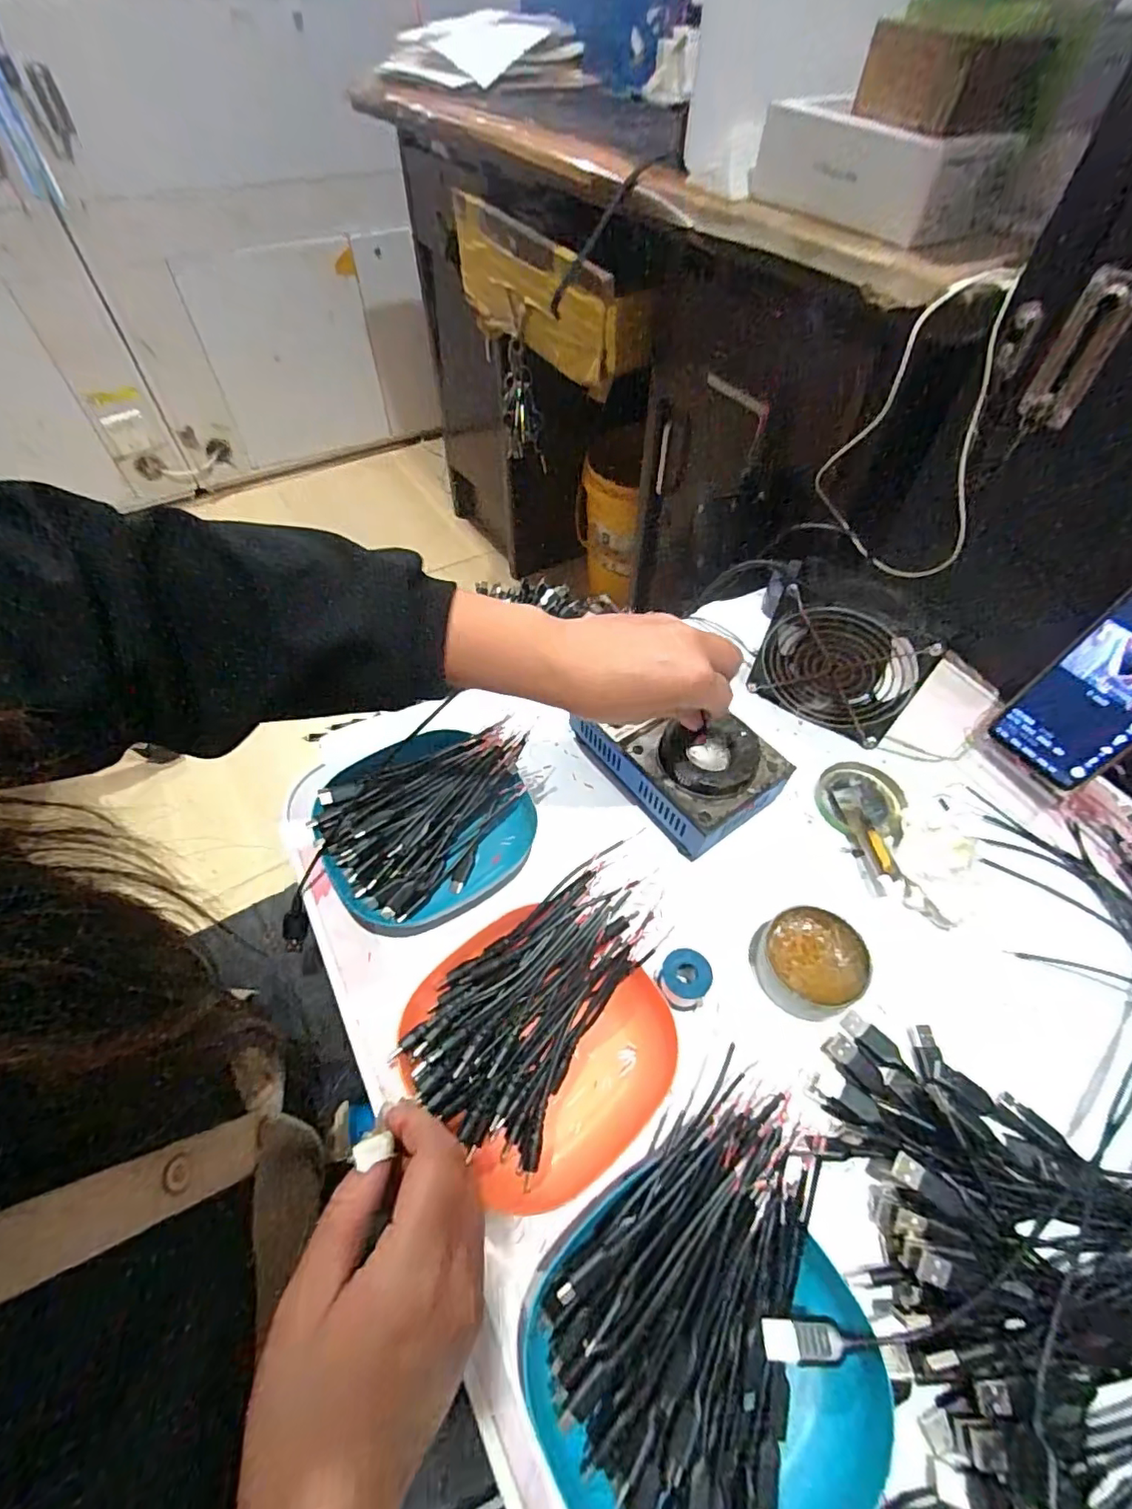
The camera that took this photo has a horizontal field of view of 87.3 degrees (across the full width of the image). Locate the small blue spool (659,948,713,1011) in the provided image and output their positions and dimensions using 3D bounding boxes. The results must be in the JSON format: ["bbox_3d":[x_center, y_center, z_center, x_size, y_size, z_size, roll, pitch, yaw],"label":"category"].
[{"bbox_3d":[0.073,0.139,0.366,0.028,0.024,0.028,0,52,0],"label":"small blue spool"}]

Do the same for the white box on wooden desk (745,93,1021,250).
[{"bbox_3d":[0.251,-0.475,0.480,0.092,0.060,0.190,-30,60,-20],"label":"white box on wooden desk"}]

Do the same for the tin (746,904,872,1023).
[{"bbox_3d":[0.156,0.132,0.378,0.062,0.028,0.062,0,52,0],"label":"tin"}]

